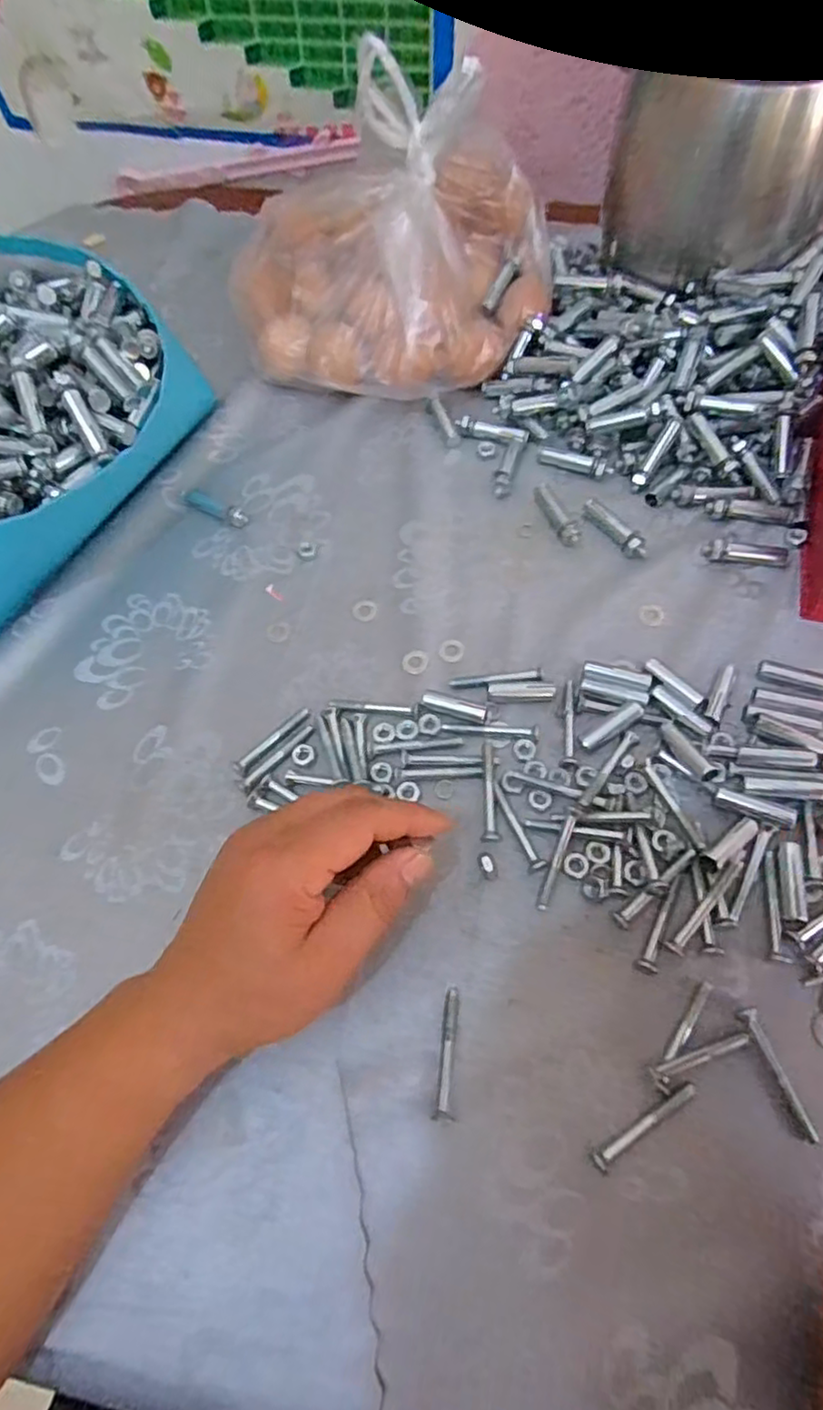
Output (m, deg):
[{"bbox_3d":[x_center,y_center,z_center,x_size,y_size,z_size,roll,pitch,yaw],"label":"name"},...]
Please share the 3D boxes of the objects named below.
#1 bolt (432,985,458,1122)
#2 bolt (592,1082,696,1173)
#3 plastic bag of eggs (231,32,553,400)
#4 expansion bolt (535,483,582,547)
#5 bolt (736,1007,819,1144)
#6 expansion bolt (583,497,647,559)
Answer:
[{"bbox_3d":[0.018,0.164,0.316,0.009,0.010,0.055,6,66,7],"label":"bolt"},{"bbox_3d":[0.104,0.187,0.298,0.054,0.010,0.009,-35,68,-12],"label":"bolt"},{"bbox_3d":[-0.009,-0.330,0.480,0.241,0.154,0.167,-16,65,-4],"label":"plastic bag of eggs"},{"bbox_3d":[0.100,-0.132,0.453,0.017,0.010,0.057,-16,65,-4],"label":"expansion bolt"},{"bbox_3d":[0.167,0.167,0.303,0.008,0.006,0.056,-21,65,-6],"label":"bolt"},{"bbox_3d":[0.136,-0.121,0.447,0.015,0.012,0.057,-32,67,-11],"label":"expansion bolt"}]

